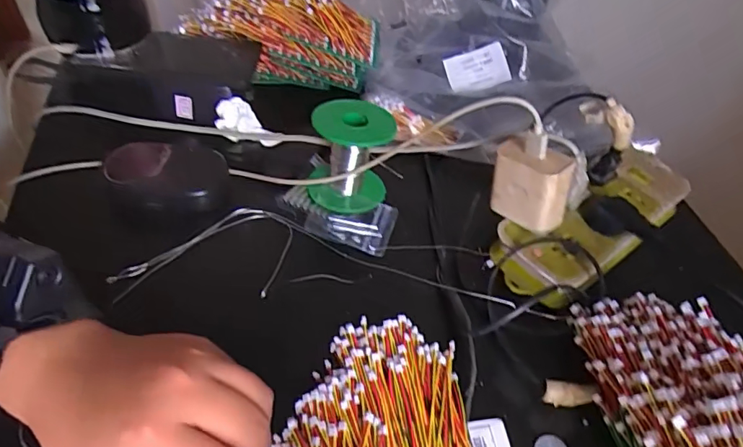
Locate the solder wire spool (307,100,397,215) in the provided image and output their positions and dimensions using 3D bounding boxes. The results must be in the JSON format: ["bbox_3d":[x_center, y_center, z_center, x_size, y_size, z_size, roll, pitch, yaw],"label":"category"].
[{"bbox_3d":[-0.018,-0.055,0.433,0.068,0.080,0.060,1,49,-2],"label":"solder wire spool"}]

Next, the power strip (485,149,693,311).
[{"bbox_3d":[0.186,-0.001,0.419,0.186,0.031,0.069,-27,56,-24],"label":"power strip"}]

